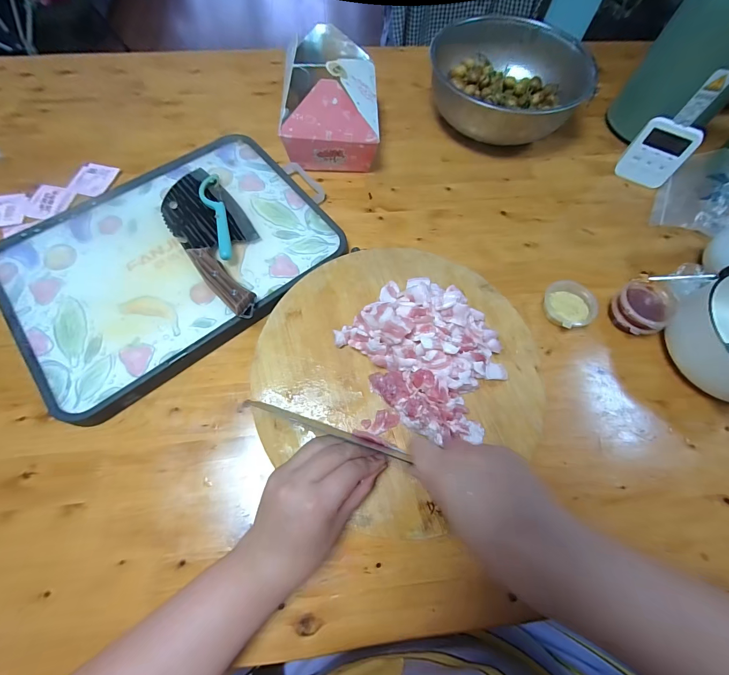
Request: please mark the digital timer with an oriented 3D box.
[{"bbox_3d":[0.440,-0.275,0.497,0.075,0.081,0.011,28,49,9],"label":"digital timer"}]

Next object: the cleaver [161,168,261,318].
[{"bbox_3d":[-0.193,-0.138,0.431,0.092,0.026,0.254,-37,74,-15],"label":"cleaver"}]

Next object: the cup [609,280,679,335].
[{"bbox_3d":[0.348,-0.037,0.414,0.069,0.037,0.061,-19,70,-9],"label":"cup"}]

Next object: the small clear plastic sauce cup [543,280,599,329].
[{"bbox_3d":[0.261,-0.042,0.423,0.055,0.024,0.059,1,68,-1],"label":"small clear plastic sauce cup"}]

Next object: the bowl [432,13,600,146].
[{"bbox_3d":[0.232,-0.443,0.552,0.227,0.086,0.249,6,68,1],"label":"bowl"}]

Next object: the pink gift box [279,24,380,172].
[{"bbox_3d":[-0.045,-0.352,0.493,0.127,0.116,0.173,2,68,-1],"label":"pink gift box"}]

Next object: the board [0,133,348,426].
[{"bbox_3d":[-0.250,-0.120,0.428,0.389,0.028,0.296,-37,72,-15],"label":"board"}]

